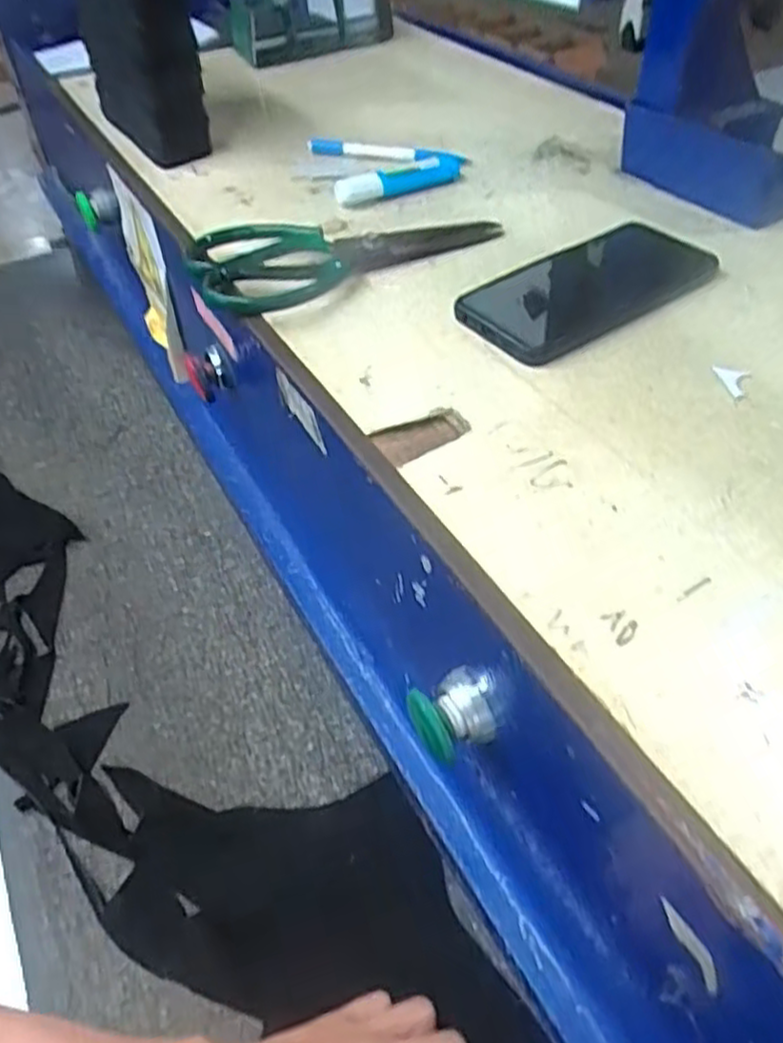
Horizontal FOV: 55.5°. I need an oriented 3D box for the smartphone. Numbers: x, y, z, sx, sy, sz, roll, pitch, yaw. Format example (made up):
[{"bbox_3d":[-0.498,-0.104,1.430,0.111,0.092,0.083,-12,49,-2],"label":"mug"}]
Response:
[{"bbox_3d":[0.126,-0.149,0.469,0.169,0.010,0.079,-28,51,-21],"label":"smartphone"}]

